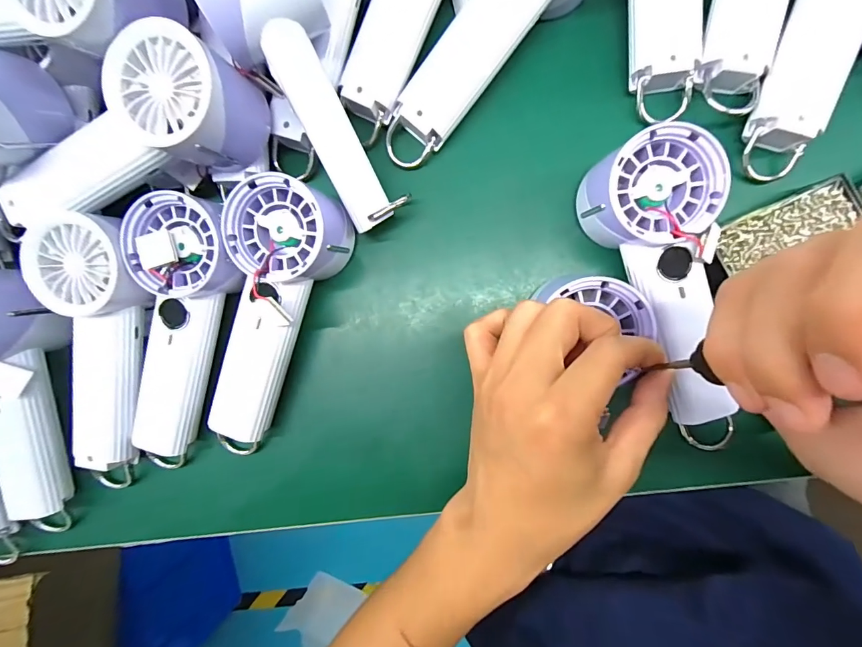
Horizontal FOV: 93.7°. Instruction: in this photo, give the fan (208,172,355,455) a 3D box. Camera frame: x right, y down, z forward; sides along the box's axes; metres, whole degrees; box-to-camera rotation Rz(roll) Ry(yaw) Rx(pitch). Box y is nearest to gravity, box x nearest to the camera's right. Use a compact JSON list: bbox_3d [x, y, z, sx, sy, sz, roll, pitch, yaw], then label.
[{"bbox_3d":[-0.118,0.000,0.273,0.069,0.062,0.192,27,92,5],"label":"fan"}]

